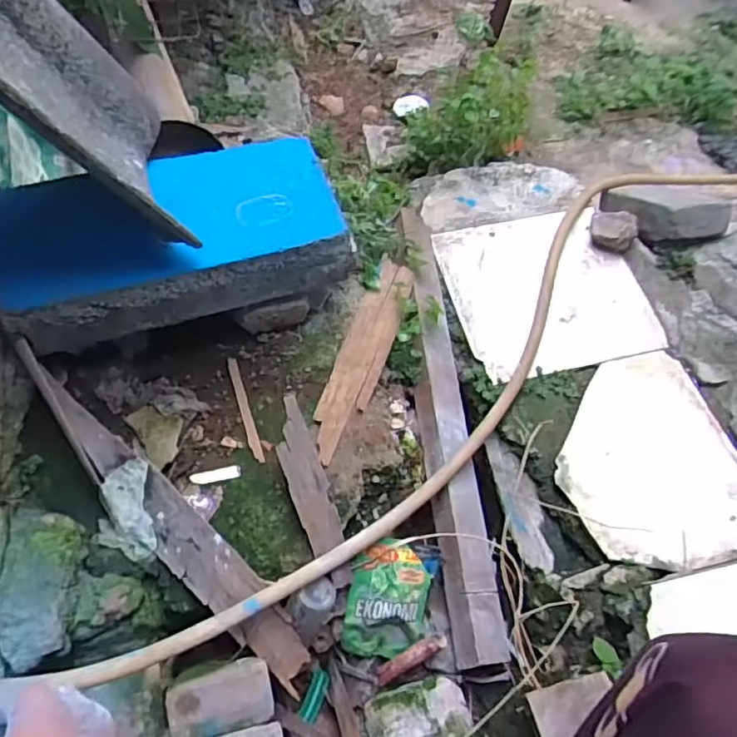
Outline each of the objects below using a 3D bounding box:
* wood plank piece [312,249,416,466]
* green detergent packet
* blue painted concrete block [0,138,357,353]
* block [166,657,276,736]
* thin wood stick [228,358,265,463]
[{"bbox_3d":[-0.007,-0.023,0.828,0.063,0.012,0.328,17,61,10],"label":"wood plank piece"},{"bbox_3d":[0.024,0.294,0.745,0.096,0.024,0.152,10,97,-1],"label":"green detergent packet"},{"bbox_3d":[-0.243,-0.164,0.760,0.400,0.104,0.191,-14,60,-15],"label":"blue painted concrete block"},{"bbox_3d":[-0.159,0.352,0.638,0.109,0.040,0.071,-12,59,-14],"label":"block"},{"bbox_3d":[-0.163,0.052,0.784,0.014,0.009,0.159,-14,60,-15],"label":"thin wood stick"}]

